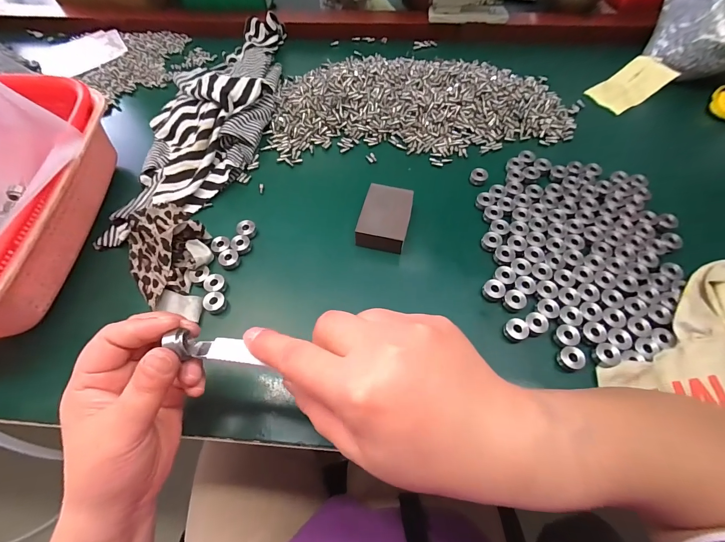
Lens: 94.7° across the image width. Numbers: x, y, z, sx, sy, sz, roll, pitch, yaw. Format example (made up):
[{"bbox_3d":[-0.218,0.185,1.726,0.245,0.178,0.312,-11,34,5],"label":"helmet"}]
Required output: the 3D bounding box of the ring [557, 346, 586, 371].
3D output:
[{"bbox_3d":[0.181,0.075,0.288,0.020,0.010,0.019,0,61,1],"label":"ring"}]

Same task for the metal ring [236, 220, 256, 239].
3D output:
[{"bbox_3d":[-0.124,-0.044,0.360,0.019,0.014,0.016,-32,65,-16],"label":"metal ring"}]

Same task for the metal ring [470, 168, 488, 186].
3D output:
[{"bbox_3d":[0.140,-0.113,0.399,0.019,0.012,0.016,10,62,7],"label":"metal ring"}]

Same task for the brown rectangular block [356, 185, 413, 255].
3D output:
[{"bbox_3d":[0.025,-0.056,0.361,0.049,0.028,0.071,13,62,8],"label":"brown rectangular block"}]

